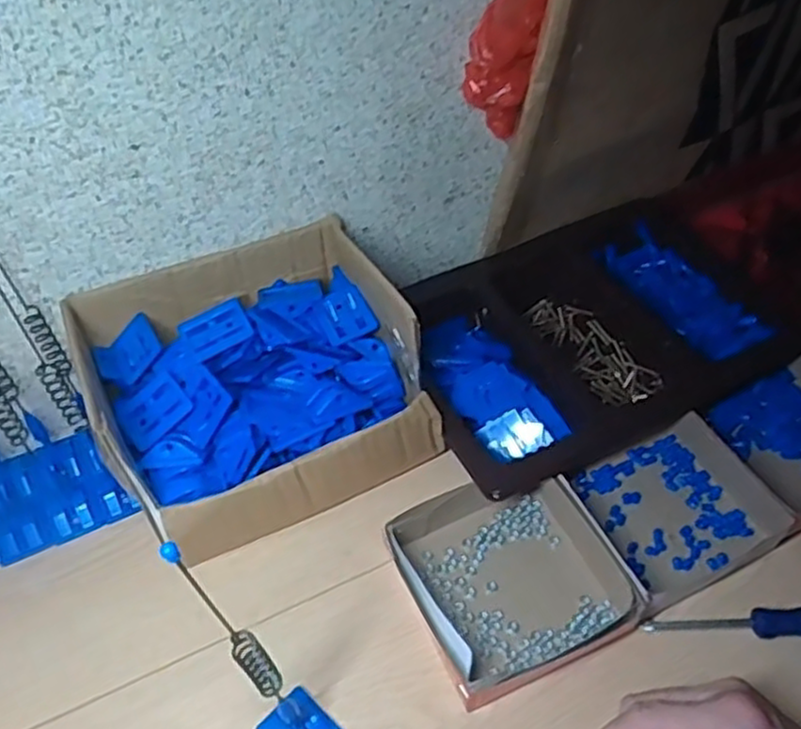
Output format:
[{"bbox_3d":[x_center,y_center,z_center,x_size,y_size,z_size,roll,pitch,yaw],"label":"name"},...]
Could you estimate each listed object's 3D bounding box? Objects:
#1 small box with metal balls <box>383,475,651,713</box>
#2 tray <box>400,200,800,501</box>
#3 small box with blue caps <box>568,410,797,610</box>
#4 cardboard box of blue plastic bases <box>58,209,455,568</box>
[{"bbox_3d":[0.070,0.129,0.471,0.134,0.032,0.132,-20,52,-15],"label":"small box with metal balls"},{"bbox_3d":[0.160,-0.034,0.601,0.340,0.047,0.200,-22,52,-16],"label":"tray"},{"bbox_3d":[0.183,0.093,0.502,0.116,0.036,0.110,-22,53,-16],"label":"small box with blue caps"},{"bbox_3d":[-0.090,0.017,0.513,0.215,0.122,0.167,-24,52,-18],"label":"cardboard box of blue plastic bases"}]

